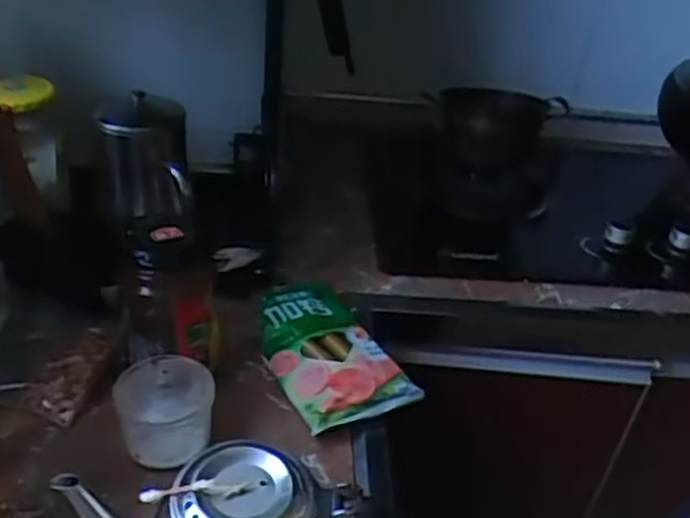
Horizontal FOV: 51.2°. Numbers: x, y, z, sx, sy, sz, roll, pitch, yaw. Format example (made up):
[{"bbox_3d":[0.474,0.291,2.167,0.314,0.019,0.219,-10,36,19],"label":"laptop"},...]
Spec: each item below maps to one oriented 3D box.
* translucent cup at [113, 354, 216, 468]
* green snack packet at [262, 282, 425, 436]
[{"bbox_3d":[-0.152,0.127,0.615,0.076,0.074,0.076,3,34,-6],"label":"translucent cup"},{"bbox_3d":[-0.021,0.088,0.722,0.112,0.042,0.191,-13,38,-28],"label":"green snack packet"}]

